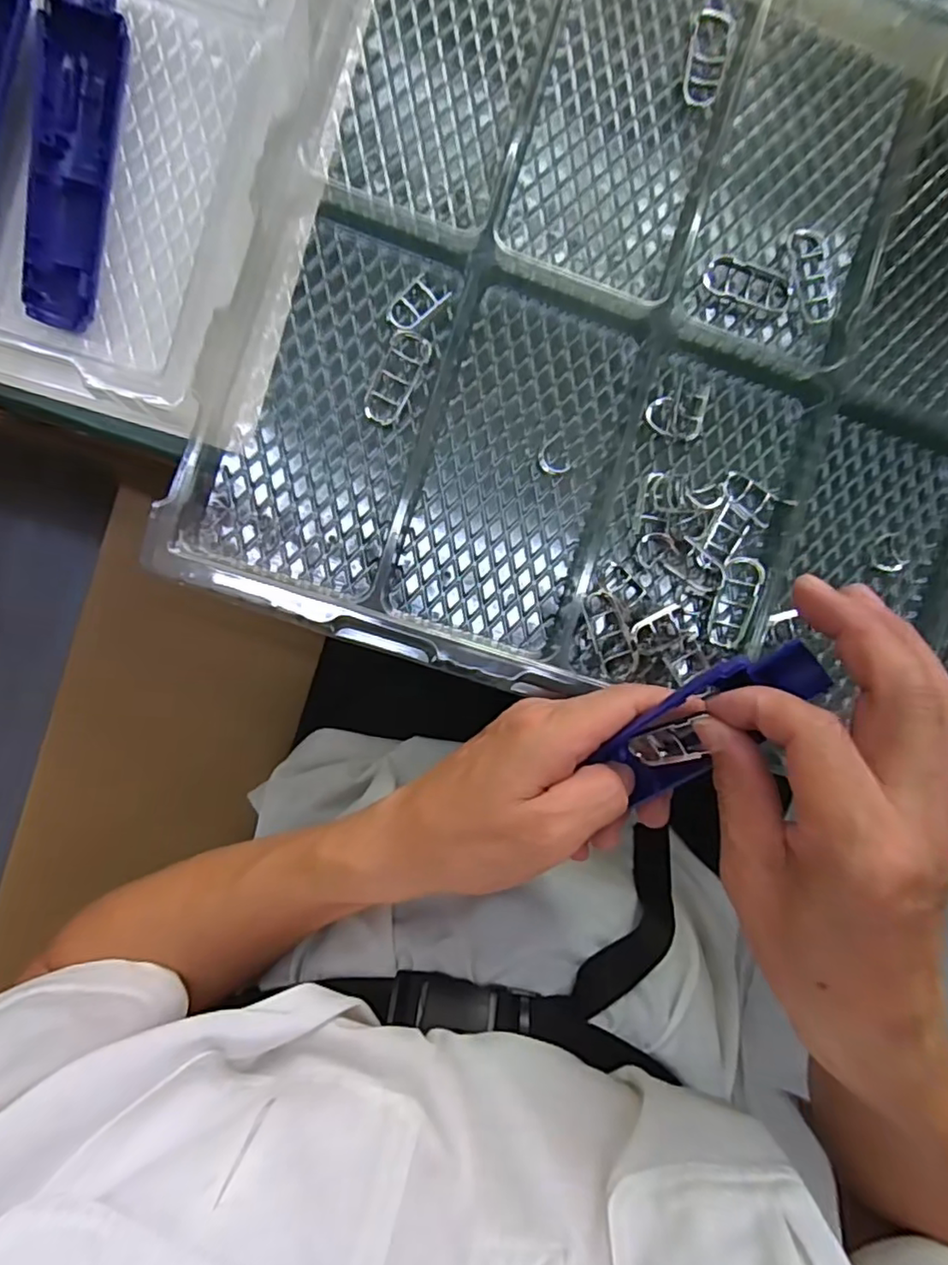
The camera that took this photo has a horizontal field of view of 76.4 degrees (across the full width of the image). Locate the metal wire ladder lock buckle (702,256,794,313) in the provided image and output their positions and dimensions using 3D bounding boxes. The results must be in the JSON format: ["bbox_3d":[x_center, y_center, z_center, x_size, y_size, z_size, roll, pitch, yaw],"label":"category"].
[{"bbox_3d":[0.156,-0.198,0.341,0.051,0.004,0.021,14,90,-6],"label":"metal wire ladder lock buckle"}]

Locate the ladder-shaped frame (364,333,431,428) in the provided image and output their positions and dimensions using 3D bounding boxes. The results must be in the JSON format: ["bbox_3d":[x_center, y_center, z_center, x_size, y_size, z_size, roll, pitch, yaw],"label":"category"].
[{"bbox_3d":[-0.042,-0.139,0.328,0.021,0.007,0.052,24,89,-6],"label":"ladder-shaped frame"}]

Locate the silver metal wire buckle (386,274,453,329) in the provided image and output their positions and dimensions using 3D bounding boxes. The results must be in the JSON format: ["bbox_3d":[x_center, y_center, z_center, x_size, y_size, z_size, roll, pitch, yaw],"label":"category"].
[{"bbox_3d":[-0.031,-0.179,0.328,0.020,0.004,0.035,43,87,-5],"label":"silver metal wire buckle"}]

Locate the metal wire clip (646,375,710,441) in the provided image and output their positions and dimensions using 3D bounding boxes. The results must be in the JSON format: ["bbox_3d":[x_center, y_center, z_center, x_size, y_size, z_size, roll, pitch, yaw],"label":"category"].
[{"bbox_3d":[0.117,-0.129,0.345,0.035,0.007,0.035,0,91,-6],"label":"metal wire clip"}]

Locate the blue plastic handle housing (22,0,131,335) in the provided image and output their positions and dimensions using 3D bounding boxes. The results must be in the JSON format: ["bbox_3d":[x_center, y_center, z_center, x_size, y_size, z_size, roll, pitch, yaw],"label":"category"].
[{"bbox_3d":[-0.202,-0.241,0.304,0.037,0.017,0.167,10,90,-6],"label":"blue plastic handle housing"}]

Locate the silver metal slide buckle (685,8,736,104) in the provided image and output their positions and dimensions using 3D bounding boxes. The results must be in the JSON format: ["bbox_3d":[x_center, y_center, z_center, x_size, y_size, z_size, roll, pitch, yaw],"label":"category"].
[{"bbox_3d":[0.130,-0.323,0.335,0.021,0.008,0.054,12,90,-6],"label":"silver metal slide buckle"}]

